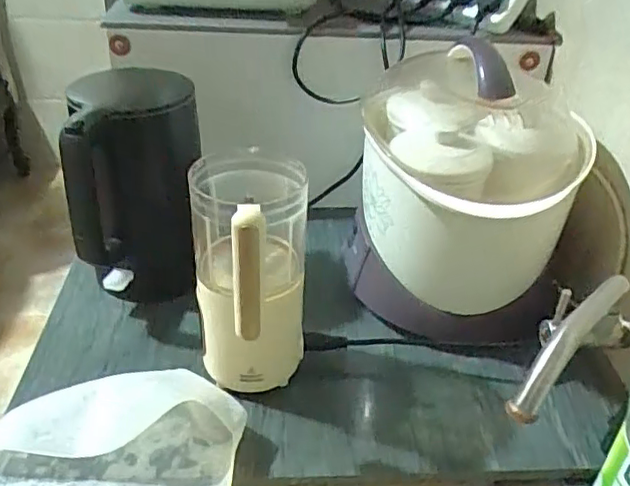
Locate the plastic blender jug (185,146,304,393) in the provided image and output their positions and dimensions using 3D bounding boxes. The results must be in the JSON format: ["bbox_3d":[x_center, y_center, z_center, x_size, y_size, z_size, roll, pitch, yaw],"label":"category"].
[{"bbox_3d":[-0.064,0.042,0.580,0.103,0.237,0.158,1,34,-3],"label":"plastic blender jug"}]

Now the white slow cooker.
[{"bbox_3d":[0.162,-0.051,0.685,0.231,0.259,0.232,7,34,5],"label":"white slow cooker"}]

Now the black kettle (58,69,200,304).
[{"bbox_3d":[-0.208,-0.070,0.714,0.134,0.216,0.172,-5,35,-11],"label":"black kettle"}]

